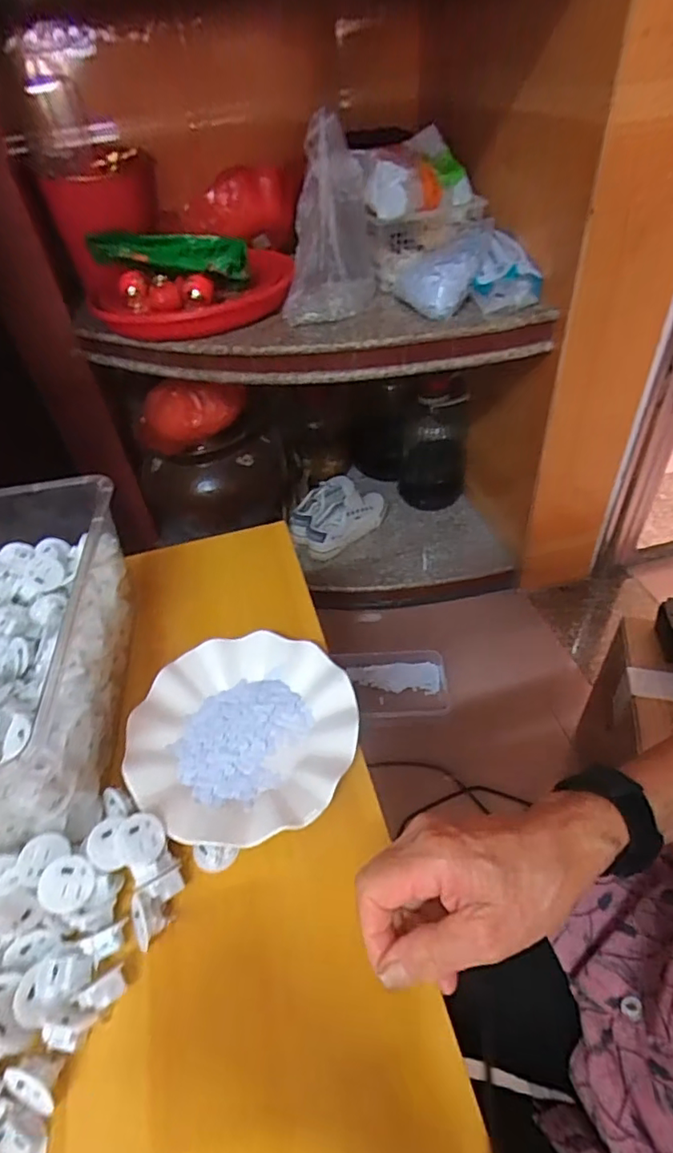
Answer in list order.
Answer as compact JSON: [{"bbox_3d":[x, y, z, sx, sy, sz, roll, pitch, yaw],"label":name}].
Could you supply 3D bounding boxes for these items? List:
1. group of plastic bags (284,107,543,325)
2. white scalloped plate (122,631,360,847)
[{"bbox_3d":[0.124,-0.609,0.923,0.383,0.230,0.336,2,45,9],"label":"group of plastic bags"},{"bbox_3d":[-0.076,0.126,0.457,0.180,0.021,0.178,-3,45,3],"label":"white scalloped plate"}]

